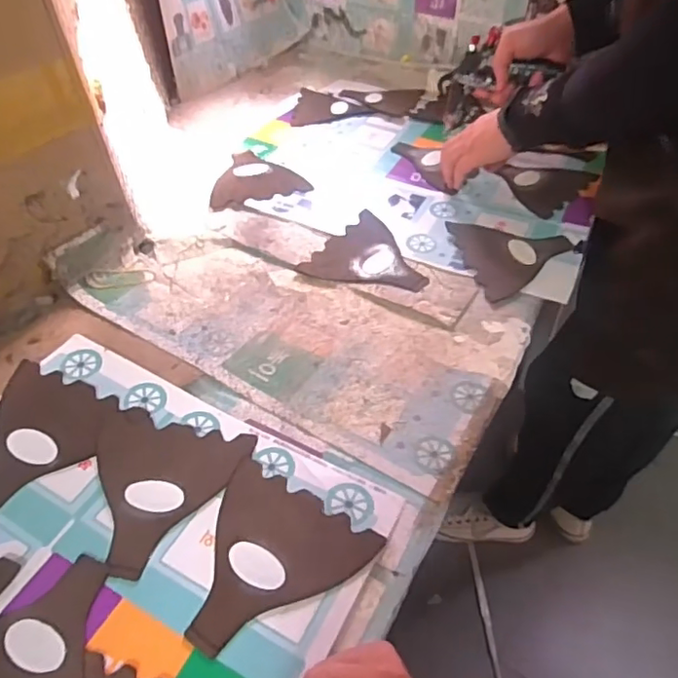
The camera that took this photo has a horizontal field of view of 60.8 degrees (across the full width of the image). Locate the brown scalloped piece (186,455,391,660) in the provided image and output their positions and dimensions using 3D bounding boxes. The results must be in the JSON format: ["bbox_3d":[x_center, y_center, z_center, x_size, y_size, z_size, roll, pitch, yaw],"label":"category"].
[{"bbox_3d":[-0.058,0.178,0.457,0.137,0.006,0.138,22,51,23],"label":"brown scalloped piece"}]

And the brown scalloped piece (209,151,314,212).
[{"bbox_3d":[-0.132,-0.248,0.866,0.145,0.010,0.132,-18,47,-14],"label":"brown scalloped piece"}]

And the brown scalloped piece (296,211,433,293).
[{"bbox_3d":[0.044,-0.096,0.718,0.139,0.014,0.132,30,54,28],"label":"brown scalloped piece"}]

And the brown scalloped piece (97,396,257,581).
[{"bbox_3d":[-0.169,0.129,0.507,0.146,0.009,0.143,13,49,9],"label":"brown scalloped piece"}]

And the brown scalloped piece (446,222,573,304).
[{"bbox_3d":[0.224,-0.111,0.731,0.140,0.011,0.151,-11,46,-8],"label":"brown scalloped piece"}]

